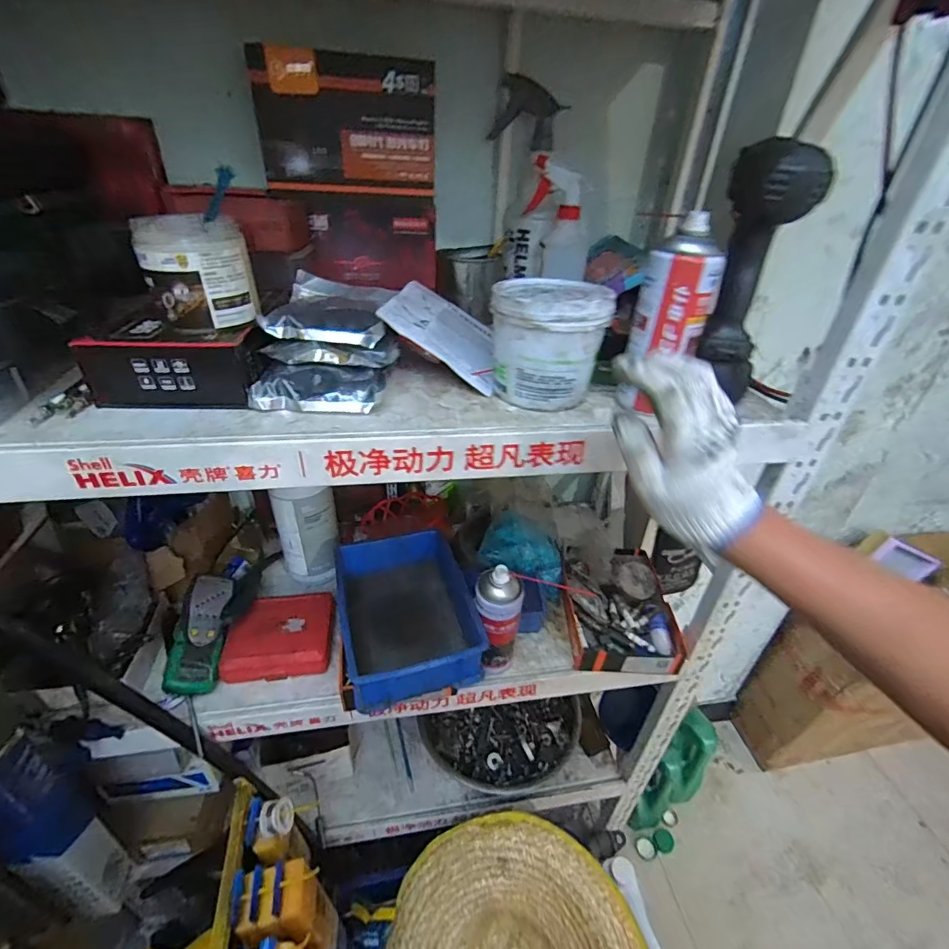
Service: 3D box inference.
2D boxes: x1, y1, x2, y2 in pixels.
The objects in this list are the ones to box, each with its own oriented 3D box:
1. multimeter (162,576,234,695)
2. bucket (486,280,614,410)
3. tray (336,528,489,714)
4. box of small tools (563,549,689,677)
[{"bbox_3d":[-0.392,0.224,0.676,0.064,0.036,0.173,-3,48,-10],"label":"multimeter"},{"bbox_3d":[0.074,-0.138,0.491,0.105,0.108,0.112,3,34,-2],"label":"bucket"},{"bbox_3d":[-0.102,0.194,0.684,0.172,0.084,0.247,-8,36,-17],"label":"tray"},{"bbox_3d":[0.234,0.209,0.775,0.166,0.067,0.221,4,34,-1],"label":"box of small tools"}]

